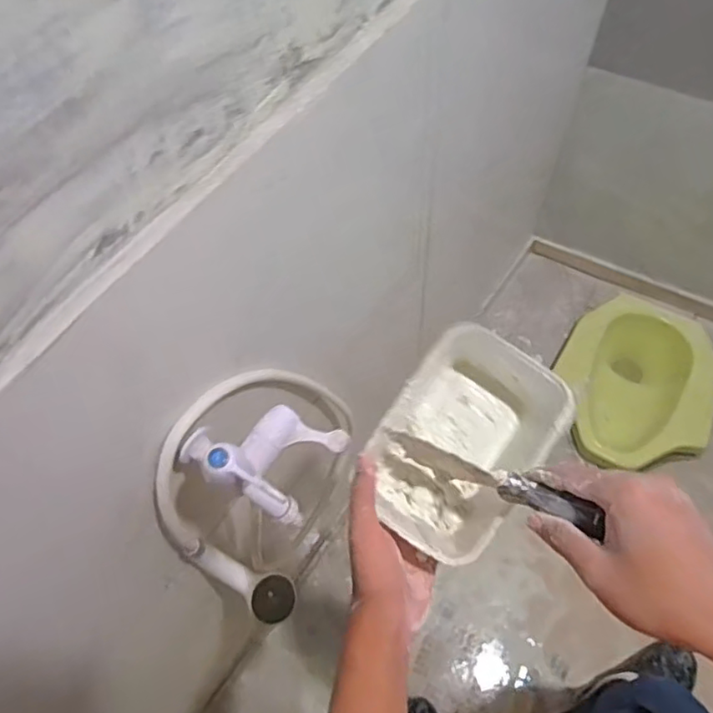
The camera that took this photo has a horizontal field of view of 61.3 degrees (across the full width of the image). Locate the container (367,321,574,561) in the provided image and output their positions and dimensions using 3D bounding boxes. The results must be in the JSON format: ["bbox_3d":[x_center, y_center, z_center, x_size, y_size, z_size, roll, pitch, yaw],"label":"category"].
[{"bbox_3d":[0.087,0.079,0.507,0.118,0.094,0.166,31,67,17],"label":"container"}]

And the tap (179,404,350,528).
[{"bbox_3d":[-0.093,0.084,0.573,0.144,0.096,0.103,17,64,11],"label":"tap"}]

